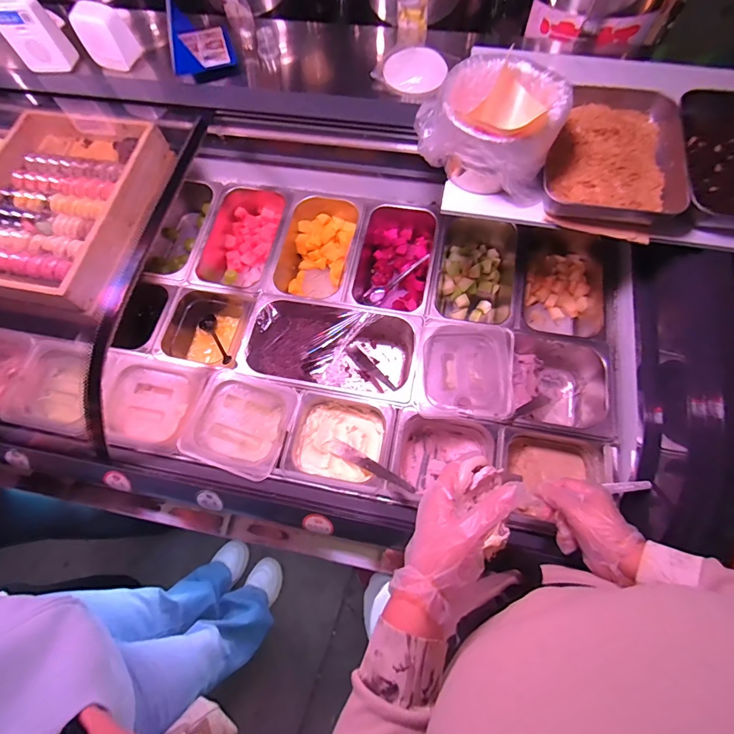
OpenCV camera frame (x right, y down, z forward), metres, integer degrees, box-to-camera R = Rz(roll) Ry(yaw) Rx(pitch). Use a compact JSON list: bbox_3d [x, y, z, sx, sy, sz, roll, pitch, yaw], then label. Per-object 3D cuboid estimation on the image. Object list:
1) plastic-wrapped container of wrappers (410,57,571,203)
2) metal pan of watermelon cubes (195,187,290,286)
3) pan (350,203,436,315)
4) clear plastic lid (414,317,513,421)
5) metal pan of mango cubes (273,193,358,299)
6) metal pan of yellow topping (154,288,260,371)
[{"bbox_3d":[0.176,-0.353,0.584,0.199,0.115,0.148,9,70,5],"label":"plastic-wrapped container of wrappers"},{"bbox_3d":[-0.270,-0.279,0.869,0.171,0.089,0.267,9,70,5],"label":"metal pan of watermelon cubes"},{"bbox_3d":[0.062,-0.221,0.835,0.151,0.093,0.248,10,70,6],"label":"pan"},{"bbox_3d":[0.174,-0.001,0.686,0.168,0.029,0.181,4,69,3],"label":"clear plastic lid"},{"bbox_3d":[-0.106,-0.240,0.854,0.161,0.104,0.253,13,70,7],"label":"metal pan of mango cubes"},{"bbox_3d":[-0.310,-0.069,0.791,0.165,0.092,0.168,10,70,6],"label":"metal pan of yellow topping"}]

